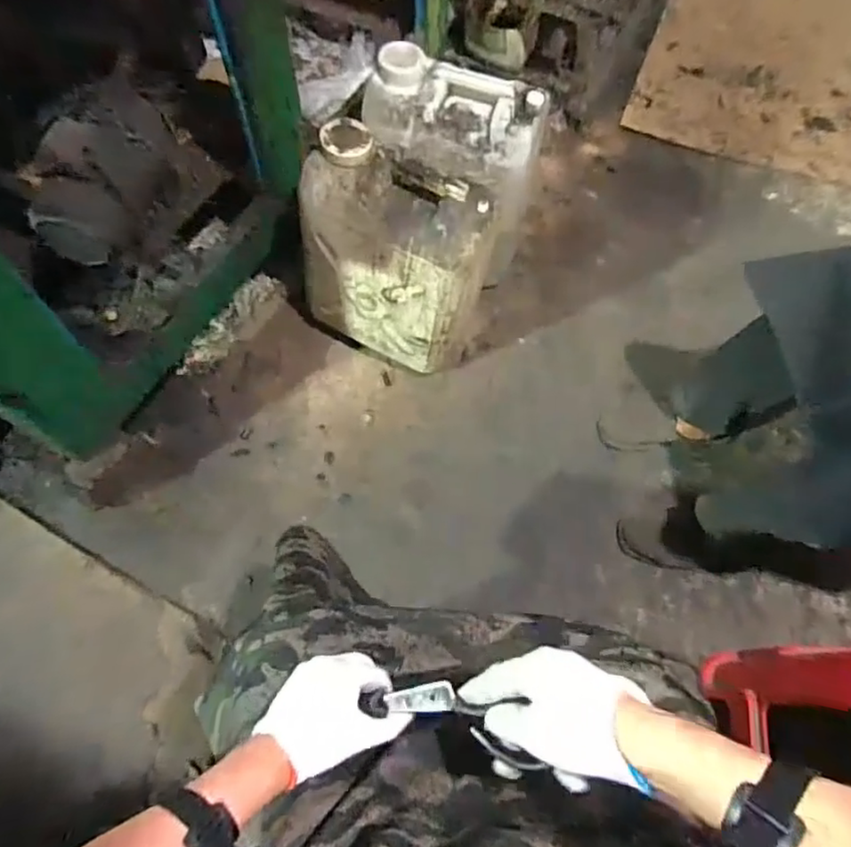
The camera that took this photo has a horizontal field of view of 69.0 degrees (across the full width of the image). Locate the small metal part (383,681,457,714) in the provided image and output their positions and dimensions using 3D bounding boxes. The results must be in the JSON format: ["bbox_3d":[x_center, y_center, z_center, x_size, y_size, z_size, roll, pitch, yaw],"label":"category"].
[{"bbox_3d":[-0.005,0.238,0.536,0.074,0.011,0.023,-22,58,32],"label":"small metal part"}]

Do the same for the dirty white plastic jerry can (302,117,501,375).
[{"bbox_3d":[-0.058,-0.293,1.153,0.323,0.417,0.192,23,66,12],"label":"dirty white plastic jerry can"}]

